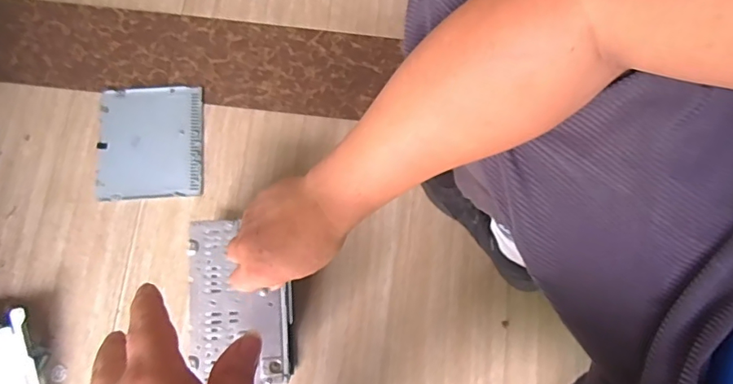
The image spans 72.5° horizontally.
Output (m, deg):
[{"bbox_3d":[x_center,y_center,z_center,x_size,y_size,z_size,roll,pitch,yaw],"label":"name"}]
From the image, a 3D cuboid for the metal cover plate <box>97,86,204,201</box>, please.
[{"bbox_3d":[-0.335,-0.080,0.777,0.158,0.005,0.181,-5,77,0],"label":"metal cover plate"}]

